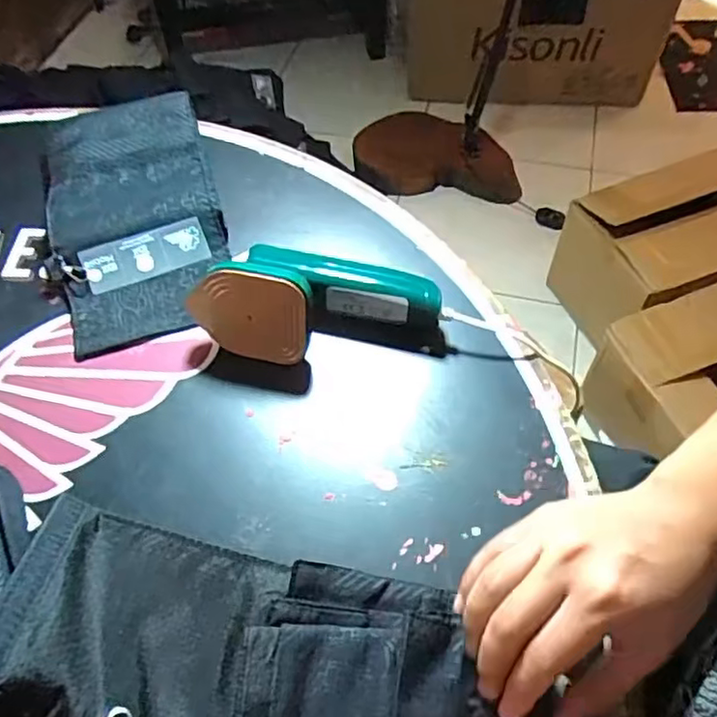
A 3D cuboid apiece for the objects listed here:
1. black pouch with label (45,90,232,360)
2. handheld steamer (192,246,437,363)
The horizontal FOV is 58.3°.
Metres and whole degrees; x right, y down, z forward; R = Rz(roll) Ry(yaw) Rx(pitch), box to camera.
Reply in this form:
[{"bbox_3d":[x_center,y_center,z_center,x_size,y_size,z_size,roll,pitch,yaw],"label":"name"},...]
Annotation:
[{"bbox_3d":[-0.205,-0.135,0.589,0.153,0.043,0.269,-15,57,-8],"label":"black pouch with label"},{"bbox_3d":[-0.031,-0.050,0.498,0.182,0.069,0.085,9,57,8],"label":"handheld steamer"}]

